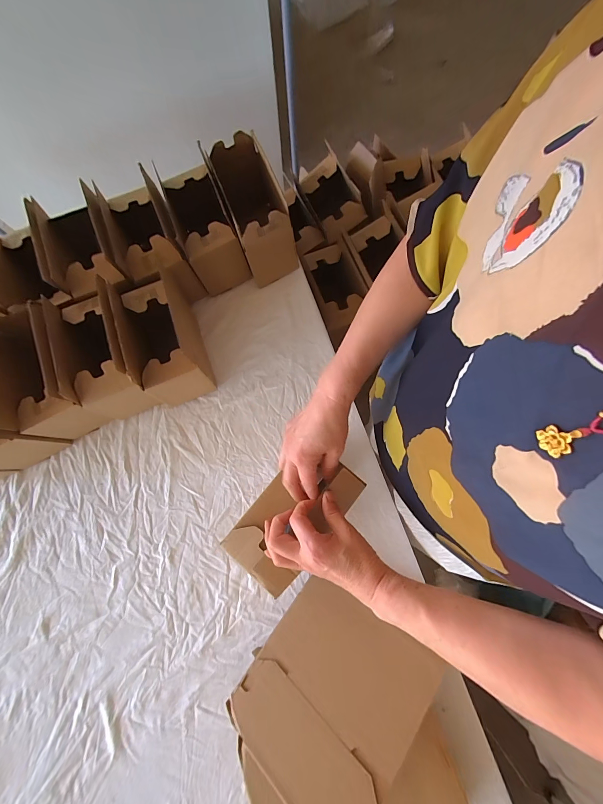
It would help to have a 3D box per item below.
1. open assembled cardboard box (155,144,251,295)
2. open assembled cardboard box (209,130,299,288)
[{"bbox_3d":[-0.201,-0.358,0.661,0.106,0.172,0.183,-24,77,-4],"label":"open assembled cardboard box"},{"bbox_3d":[-0.091,-0.387,0.659,0.121,0.181,0.213,-15,76,-2],"label":"open assembled cardboard box"}]

